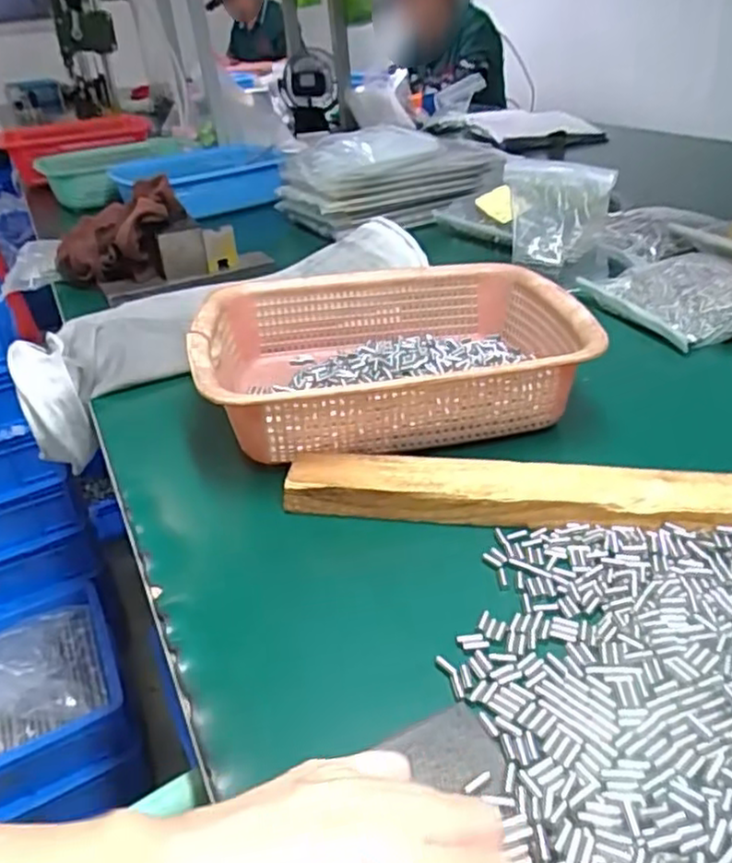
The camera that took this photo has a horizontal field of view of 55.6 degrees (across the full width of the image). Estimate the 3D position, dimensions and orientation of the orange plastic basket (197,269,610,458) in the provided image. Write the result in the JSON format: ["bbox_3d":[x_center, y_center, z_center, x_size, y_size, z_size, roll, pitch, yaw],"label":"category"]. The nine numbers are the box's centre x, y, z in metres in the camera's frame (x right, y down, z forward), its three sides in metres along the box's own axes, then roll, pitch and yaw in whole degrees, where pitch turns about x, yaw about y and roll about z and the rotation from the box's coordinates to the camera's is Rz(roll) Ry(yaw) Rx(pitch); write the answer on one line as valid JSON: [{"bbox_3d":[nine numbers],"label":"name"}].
[{"bbox_3d":[0.017,-0.065,0.553,0.284,0.075,0.209,-11,33,-7],"label":"orange plastic basket"}]

